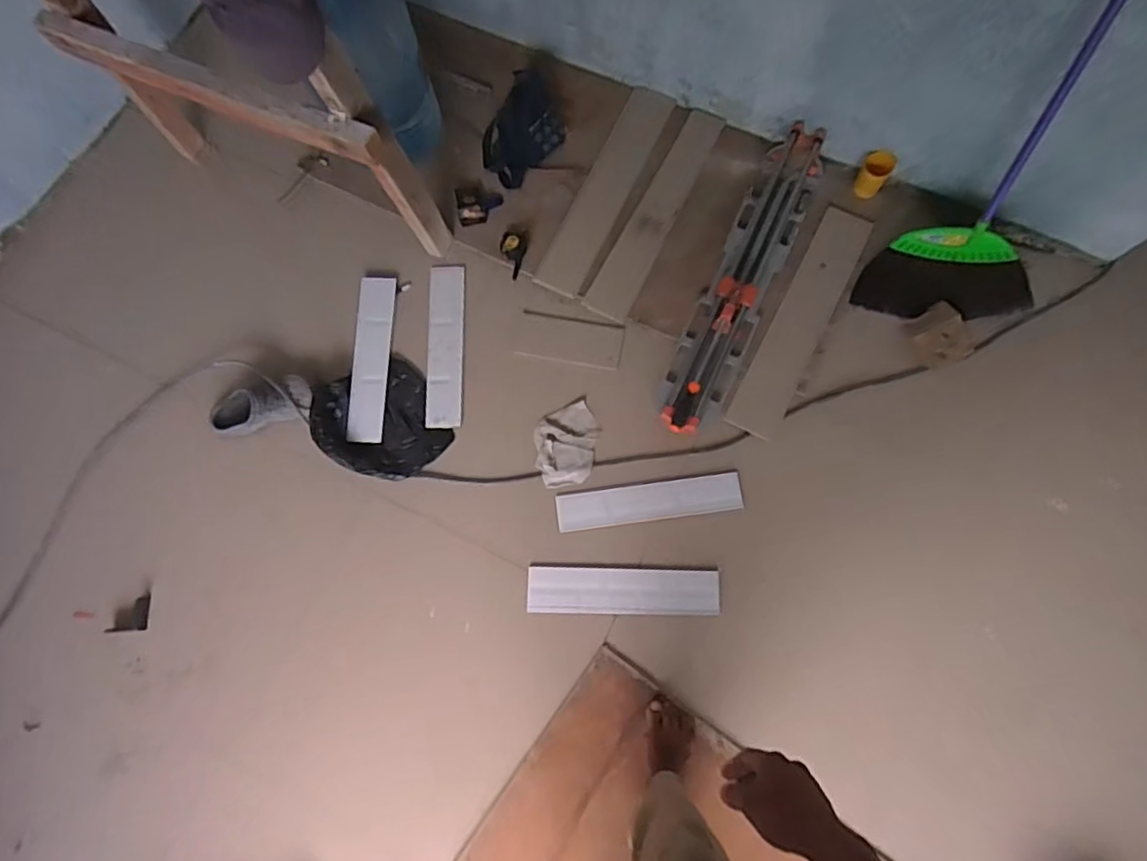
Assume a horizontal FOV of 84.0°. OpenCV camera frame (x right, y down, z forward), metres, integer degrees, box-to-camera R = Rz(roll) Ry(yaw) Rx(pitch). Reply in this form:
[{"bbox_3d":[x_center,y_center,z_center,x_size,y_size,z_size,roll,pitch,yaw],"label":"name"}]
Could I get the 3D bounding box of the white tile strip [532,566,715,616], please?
[{"bbox_3d":[0.105,0.340,1.350,0.398,0.013,0.096,0,76,3],"label":"white tile strip"}]

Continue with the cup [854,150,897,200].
[{"bbox_3d":[0.683,-0.581,1.455,0.064,0.094,0.056,31,77,9],"label":"cup"}]

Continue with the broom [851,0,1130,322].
[{"bbox_3d":[0.839,-0.545,1.063,0.339,0.947,0.150,11,54,1],"label":"broom"}]

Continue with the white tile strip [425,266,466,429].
[{"bbox_3d":[-0.294,-0.200,1.473,0.082,0.005,0.394,-1,74,1],"label":"white tile strip"}]

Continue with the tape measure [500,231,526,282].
[{"bbox_3d":[-0.145,-0.418,1.508,0.059,0.033,0.110,2,74,2],"label":"tape measure"}]

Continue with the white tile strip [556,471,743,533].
[{"bbox_3d":[0.165,0.156,1.393,0.400,0.017,0.081,-7,88,-2],"label":"white tile strip"}]

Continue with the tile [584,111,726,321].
[{"bbox_3d":[0.206,-0.527,1.531,0.105,0.010,0.566,27,81,12],"label":"tile"}]

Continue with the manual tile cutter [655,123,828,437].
[{"bbox_3d":[0.381,-0.334,1.449,0.151,0.123,0.778,25,76,8],"label":"manual tile cutter"}]

